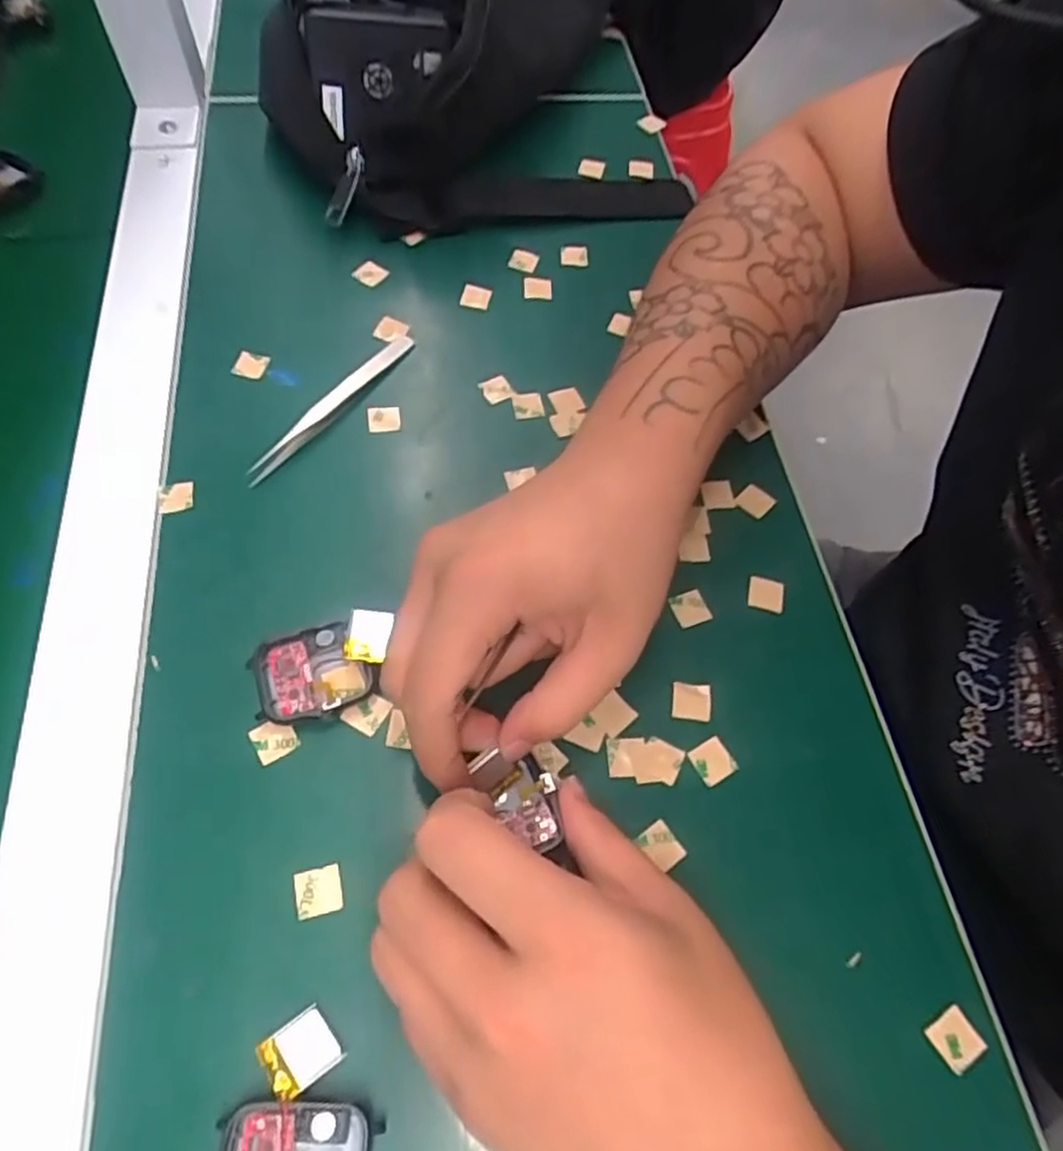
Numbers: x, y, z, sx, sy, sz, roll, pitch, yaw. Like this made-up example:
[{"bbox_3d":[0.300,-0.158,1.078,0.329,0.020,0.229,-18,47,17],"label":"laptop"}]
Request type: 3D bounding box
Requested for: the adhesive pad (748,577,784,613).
[{"bbox_3d":[0.106,0.008,0.329,0.015,0.004,0.016,11,66,5],"label":"adhesive pad"}]

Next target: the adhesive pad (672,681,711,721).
[{"bbox_3d":[0.066,0.051,0.299,0.015,0.004,0.015,8,62,0],"label":"adhesive pad"}]

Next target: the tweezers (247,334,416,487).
[{"bbox_3d":[-0.096,-0.087,0.358,0.014,0.008,0.113,33,65,13],"label":"tweezers"}]

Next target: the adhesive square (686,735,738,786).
[{"bbox_3d":[0.072,0.073,0.288,0.016,0.004,0.015,-28,67,-17],"label":"adhesive square"}]

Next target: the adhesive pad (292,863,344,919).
[{"bbox_3d":[-0.075,0.110,0.253,0.016,0.004,0.016,-12,64,-10],"label":"adhesive pad"}]

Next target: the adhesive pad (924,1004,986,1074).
[{"bbox_3d":[0.146,0.159,0.248,0.015,0.004,0.015,-28,67,-17],"label":"adhesive pad"}]

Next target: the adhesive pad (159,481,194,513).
[{"bbox_3d":[-0.161,-0.036,0.329,0.015,0.004,0.015,-7,63,-8],"label":"adhesive pad"}]

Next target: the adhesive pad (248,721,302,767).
[{"bbox_3d":[-0.099,0.062,0.277,0.016,0.004,0.015,-26,67,-17],"label":"adhesive pad"}]

